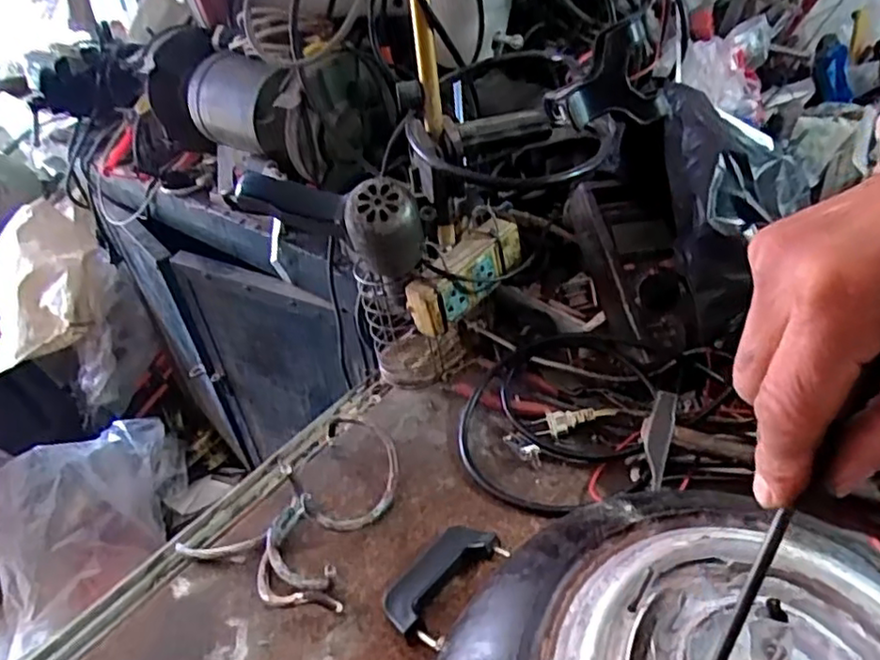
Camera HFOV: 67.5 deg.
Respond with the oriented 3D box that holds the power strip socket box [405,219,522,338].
[{"bbox_3d":[0.026,-0.053,0.637,0.044,0.065,0.132,25,50,33],"label":"power strip socket box"}]

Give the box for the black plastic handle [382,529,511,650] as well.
[{"bbox_3d":[0.005,0.194,0.513,0.062,0.022,0.104,21,48,29],"label":"black plastic handle"}]

